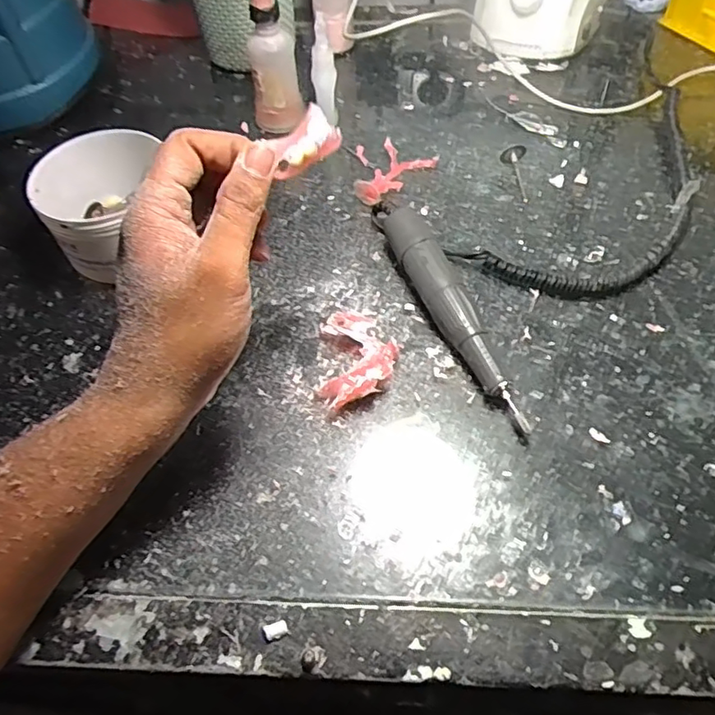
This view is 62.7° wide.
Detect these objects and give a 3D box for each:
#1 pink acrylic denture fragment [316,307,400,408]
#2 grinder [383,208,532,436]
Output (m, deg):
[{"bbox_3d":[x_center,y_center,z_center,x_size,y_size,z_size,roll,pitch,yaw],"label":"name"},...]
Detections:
[{"bbox_3d":[0.001,-0.002,0.359,0.046,0.017,0.072,-2,57,2],"label":"pink acrylic denture fragment"},{"bbox_3d":[0.057,-0.027,0.366,0.025,0.031,0.165,-18,57,-8],"label":"grinder"}]

